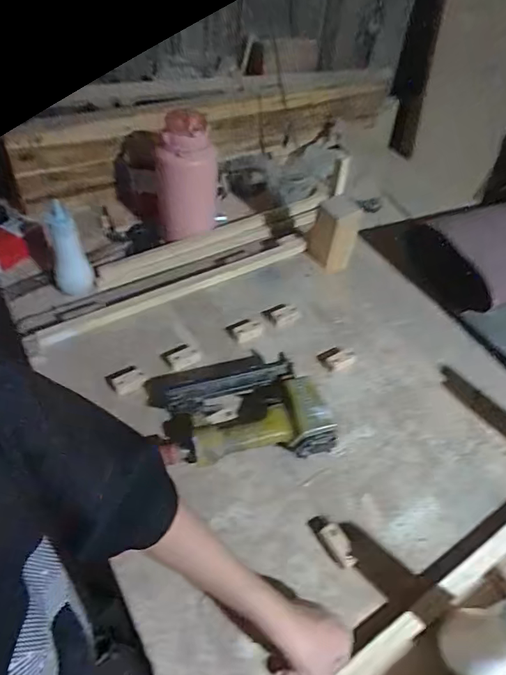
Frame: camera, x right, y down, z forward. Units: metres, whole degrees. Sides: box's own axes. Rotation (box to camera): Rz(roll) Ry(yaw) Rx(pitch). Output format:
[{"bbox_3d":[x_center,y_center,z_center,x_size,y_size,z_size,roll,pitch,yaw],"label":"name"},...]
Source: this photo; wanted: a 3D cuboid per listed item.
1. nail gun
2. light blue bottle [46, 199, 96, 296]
[{"bbox_3d":[-0.009,0.116,0.638,0.208,0.063,0.162,-16,51,-19],"label":"nail gun"},{"bbox_3d":[-0.350,-0.163,0.847,0.070,0.187,0.053,-16,51,-19],"label":"light blue bottle"}]

